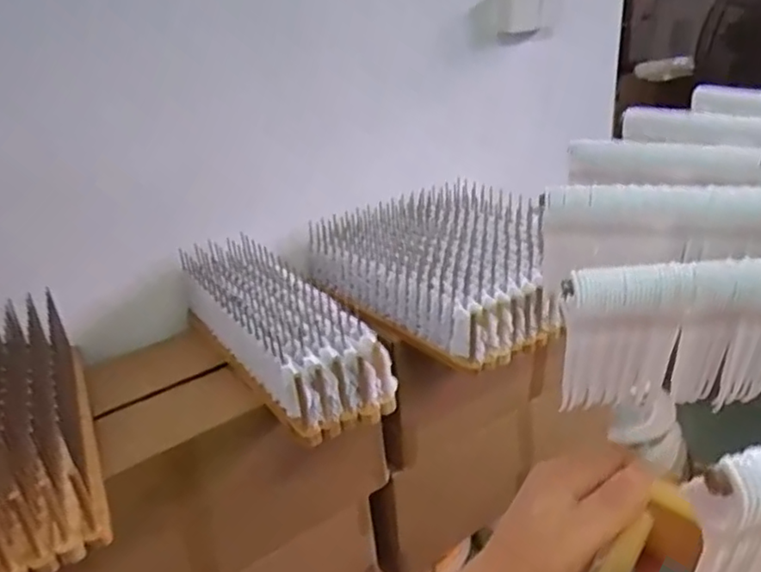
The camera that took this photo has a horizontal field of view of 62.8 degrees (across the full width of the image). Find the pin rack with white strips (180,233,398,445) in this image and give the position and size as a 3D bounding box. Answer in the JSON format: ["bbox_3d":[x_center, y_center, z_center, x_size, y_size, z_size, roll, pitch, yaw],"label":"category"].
[{"bbox_3d":[-0.176,0.065,1.032,0.156,0.150,0.461,-23,31,-30],"label":"pin rack with white strips"}]

